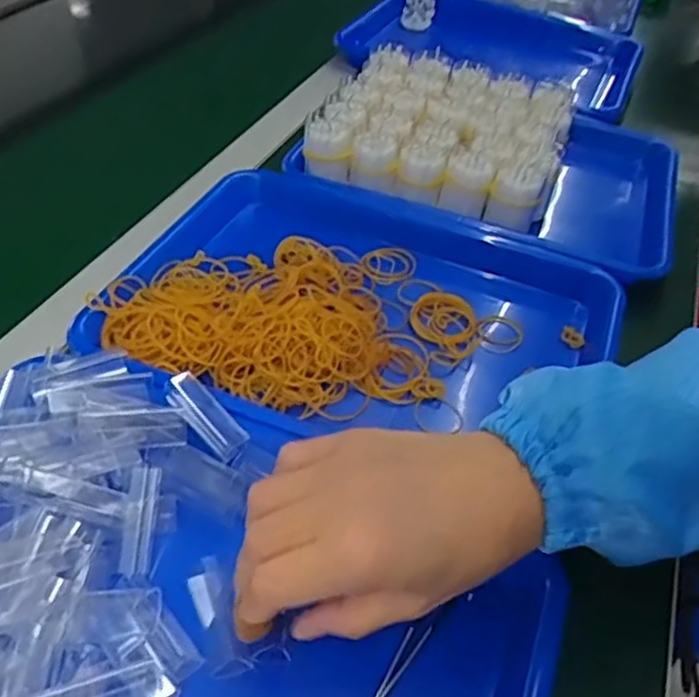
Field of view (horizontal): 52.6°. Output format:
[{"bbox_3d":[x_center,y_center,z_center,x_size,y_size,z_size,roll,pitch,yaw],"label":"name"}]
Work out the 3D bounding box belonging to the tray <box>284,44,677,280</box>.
[{"bbox_3d":[0.145,-0.194,0.675,0.315,0.066,0.277,19,45,12],"label":"tray"}]

